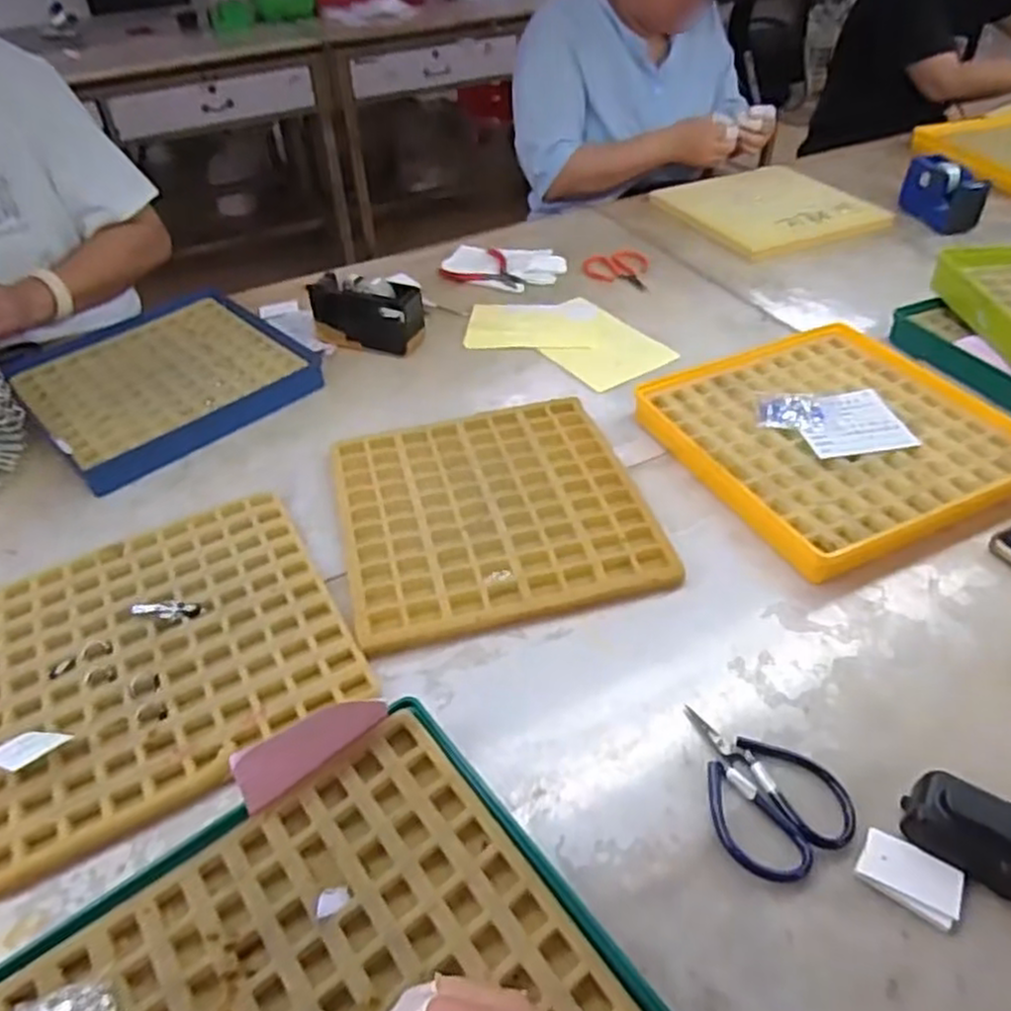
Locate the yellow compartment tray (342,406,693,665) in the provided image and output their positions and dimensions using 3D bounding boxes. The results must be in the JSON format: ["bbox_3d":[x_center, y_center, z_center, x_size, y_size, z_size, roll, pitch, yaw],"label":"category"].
[{"bbox_3d":[-0.013,0.000,0.655,0.256,0.014,0.264,-12,43,-8],"label":"yellow compartment tray"}]

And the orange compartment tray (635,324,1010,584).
[{"bbox_3d":[0.307,-0.071,0.700,0.288,0.028,0.291,-22,45,-18],"label":"orange compartment tray"}]

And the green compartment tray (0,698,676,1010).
[{"bbox_3d":[-0.080,0.256,0.354,0.279,0.027,0.269,-31,48,-26],"label":"green compartment tray"}]

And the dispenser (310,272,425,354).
[{"bbox_3d":[-0.167,-0.232,0.888,0.148,0.072,0.059,14,45,19],"label":"dispenser"}]

